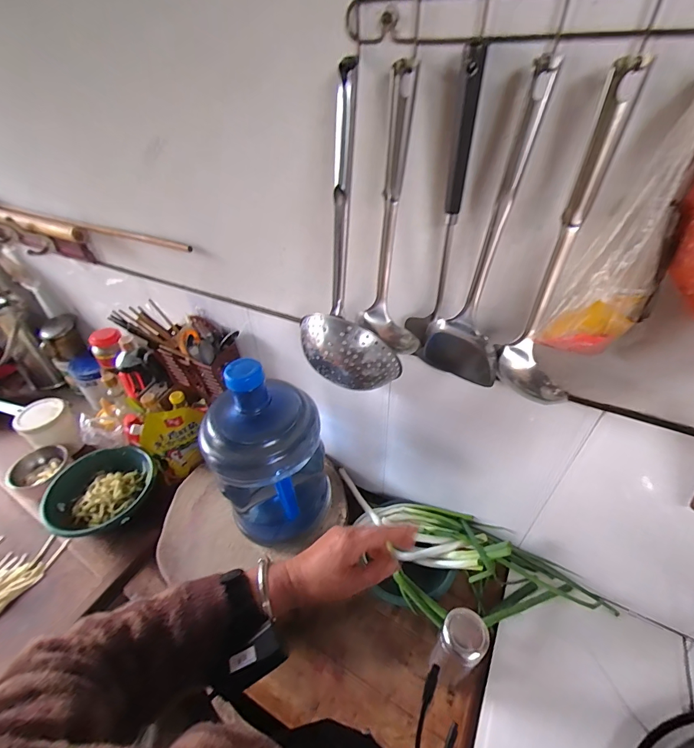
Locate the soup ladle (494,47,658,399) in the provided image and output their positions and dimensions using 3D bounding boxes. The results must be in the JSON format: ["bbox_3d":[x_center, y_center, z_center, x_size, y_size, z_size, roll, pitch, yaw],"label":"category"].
[{"bbox_3d":[0.229,-0.105,0.381,0.075,0.331,0.059,14,44,20],"label":"soup ladle"}]

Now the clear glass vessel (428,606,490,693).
[{"bbox_3d":[0.172,0.437,0.578,0.060,0.193,0.060,31,52,33],"label":"clear glass vessel"}]

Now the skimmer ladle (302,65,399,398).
[{"bbox_3d":[-0.001,-0.137,0.470,0.133,0.380,0.085,-9,41,-5],"label":"skimmer ladle"}]

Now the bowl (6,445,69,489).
[{"bbox_3d":[-0.767,0.229,0.910,0.109,0.042,0.112,-2,41,2],"label":"bowl"}]

